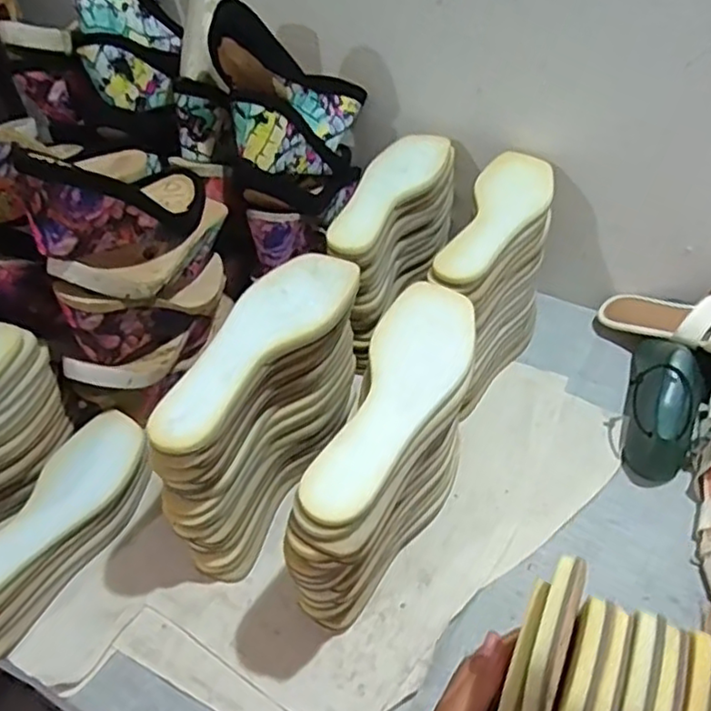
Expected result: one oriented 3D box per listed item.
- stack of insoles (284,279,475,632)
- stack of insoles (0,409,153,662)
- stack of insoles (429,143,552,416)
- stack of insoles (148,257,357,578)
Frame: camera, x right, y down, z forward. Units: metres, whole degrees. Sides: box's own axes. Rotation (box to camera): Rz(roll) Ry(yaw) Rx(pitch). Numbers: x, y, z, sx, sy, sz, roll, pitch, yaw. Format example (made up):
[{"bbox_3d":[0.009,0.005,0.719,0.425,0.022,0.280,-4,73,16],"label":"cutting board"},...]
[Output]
[{"bbox_3d":[0.036,0.101,0.574,0.078,0.216,0.250,16,50,18],"label":"stack of insoles"},{"bbox_3d":[-0.293,0.166,0.632,0.082,0.082,0.246,18,51,19],"label":"stack of insoles"},{"bbox_3d":[0.160,-0.080,0.754,0.093,0.195,0.253,16,50,18],"label":"stack of insoles"},{"bbox_3d":[-0.083,0.058,0.624,0.080,0.215,0.255,22,52,22],"label":"stack of insoles"}]

